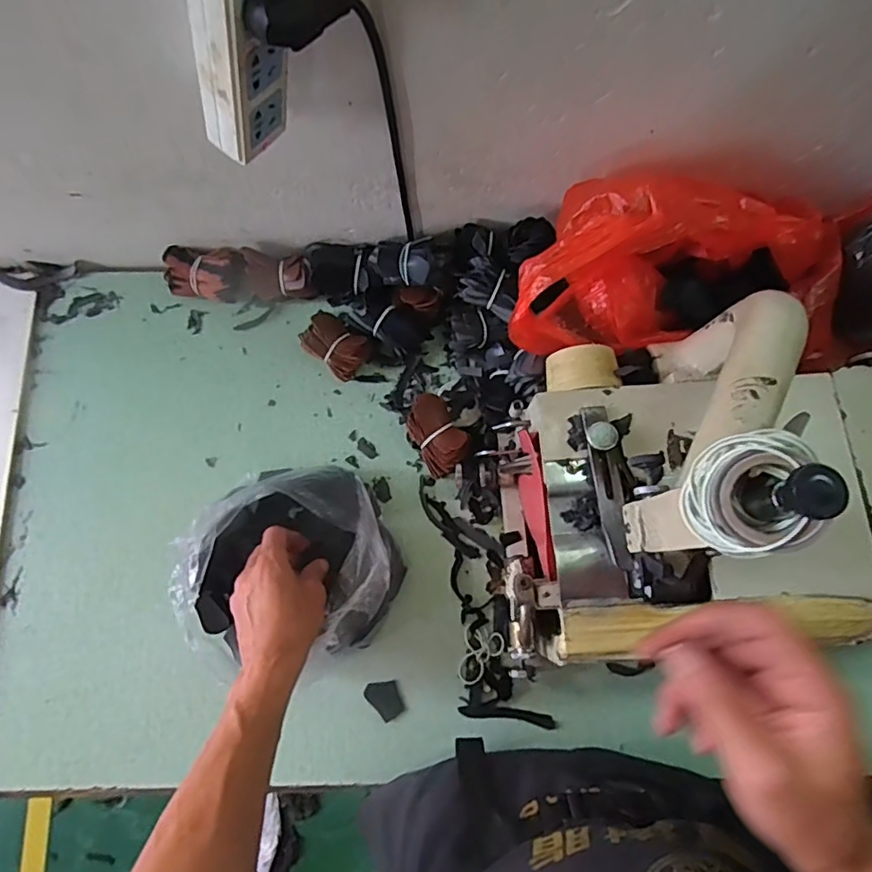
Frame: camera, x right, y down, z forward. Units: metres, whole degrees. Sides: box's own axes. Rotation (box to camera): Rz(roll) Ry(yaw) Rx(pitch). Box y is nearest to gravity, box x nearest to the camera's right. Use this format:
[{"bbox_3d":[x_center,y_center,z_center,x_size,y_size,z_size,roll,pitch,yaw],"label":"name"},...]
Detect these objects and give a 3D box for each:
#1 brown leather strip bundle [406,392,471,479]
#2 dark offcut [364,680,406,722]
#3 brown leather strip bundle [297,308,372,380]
[{"bbox_3d":[0.000,-0.002,0.585,0.047,0.047,0.081,-30,79,-6],"label":"brown leather strip bundle"},{"bbox_3d":[-0.049,0.255,0.543,0.031,0.004,0.035,-23,78,-5],"label":"dark offcut"},{"bbox_3d":[-0.110,-0.100,0.616,0.077,0.034,0.054,44,81,9],"label":"brown leather strip bundle"}]

